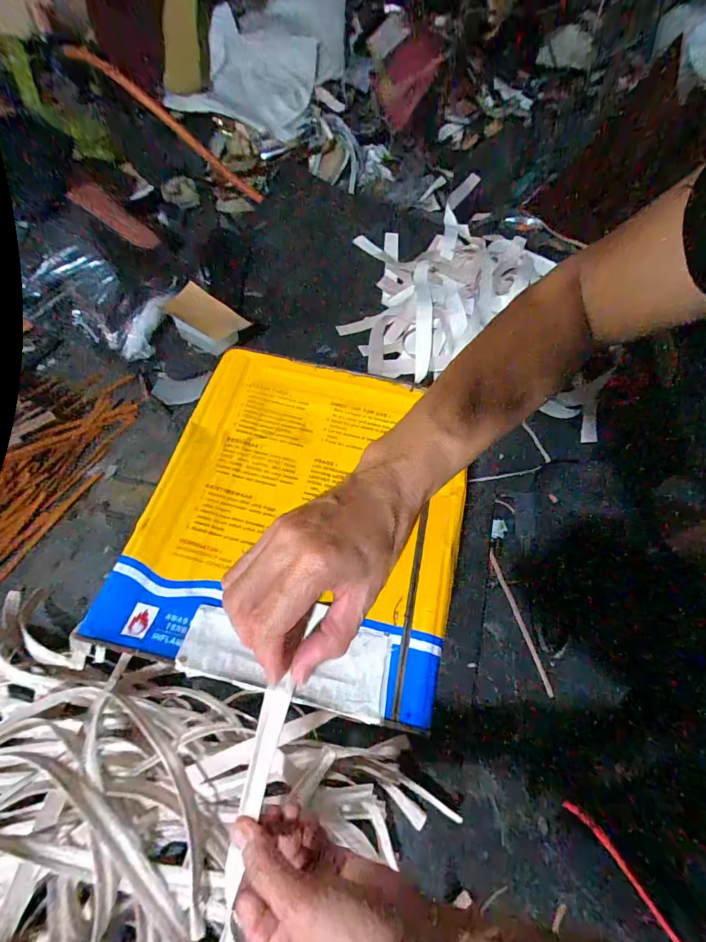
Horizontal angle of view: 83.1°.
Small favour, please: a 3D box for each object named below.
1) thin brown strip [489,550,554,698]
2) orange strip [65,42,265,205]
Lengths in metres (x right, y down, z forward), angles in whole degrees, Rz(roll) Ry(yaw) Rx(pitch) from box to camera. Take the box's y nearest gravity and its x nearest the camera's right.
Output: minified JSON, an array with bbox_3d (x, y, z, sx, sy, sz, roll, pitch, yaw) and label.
[{"bbox_3d":[0.204,0.180,0.493,0.010,0.004,0.173,-9,56,-8],"label":"thin brown strip"},{"bbox_3d":[-0.382,-0.735,0.856,0.420,0.021,0.050,34,55,-18],"label":"orange strip"}]

